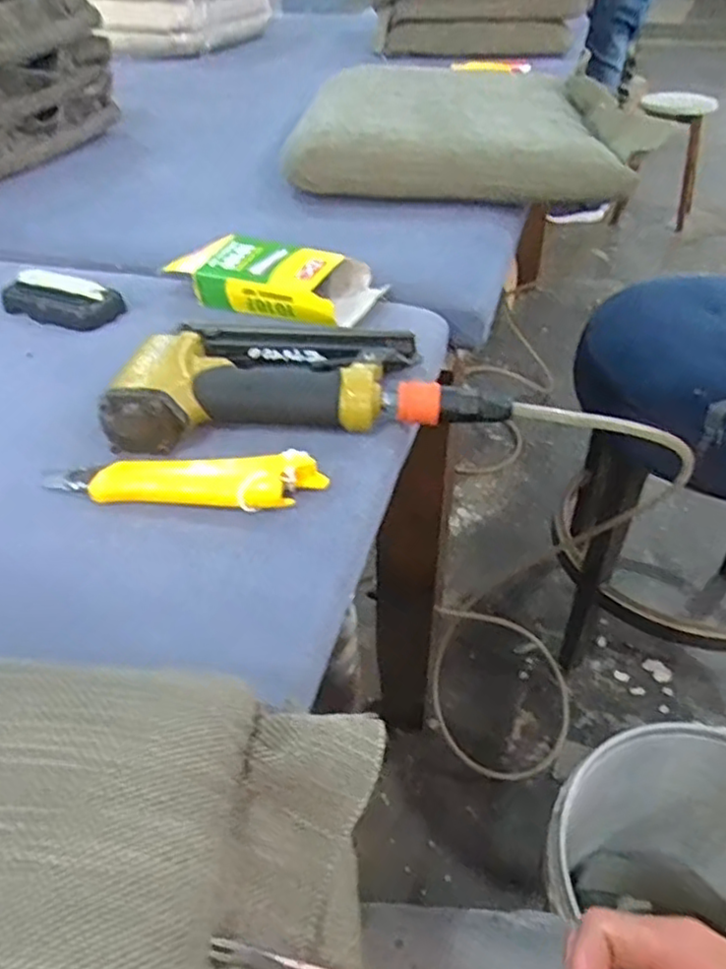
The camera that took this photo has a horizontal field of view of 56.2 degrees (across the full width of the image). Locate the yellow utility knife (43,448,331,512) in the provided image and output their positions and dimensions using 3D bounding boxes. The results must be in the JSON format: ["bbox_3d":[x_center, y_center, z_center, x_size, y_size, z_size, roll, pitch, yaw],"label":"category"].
[{"bbox_3d":[-0.108,-0.002,0.403,0.167,0.022,0.040,0,41,2],"label":"yellow utility knife"}]

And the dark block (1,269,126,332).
[{"bbox_3d":[-0.267,-0.159,0.588,0.111,0.031,0.041,10,43,13],"label":"dark block"}]

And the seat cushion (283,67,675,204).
[{"bbox_3d":[0.118,-0.449,0.852,0.375,0.067,0.405,2,41,4],"label":"seat cushion"}]

